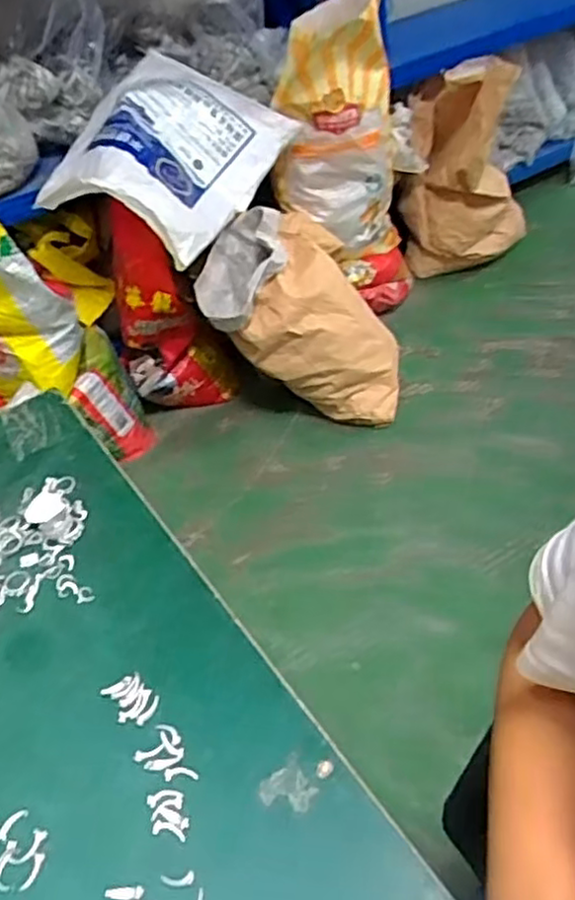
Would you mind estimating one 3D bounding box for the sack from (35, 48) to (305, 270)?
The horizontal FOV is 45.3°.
[{"bbox_3d":[-0.278,-0.732,1.663,0.432,0.128,0.601,29,52,-7],"label":"sack"}]

